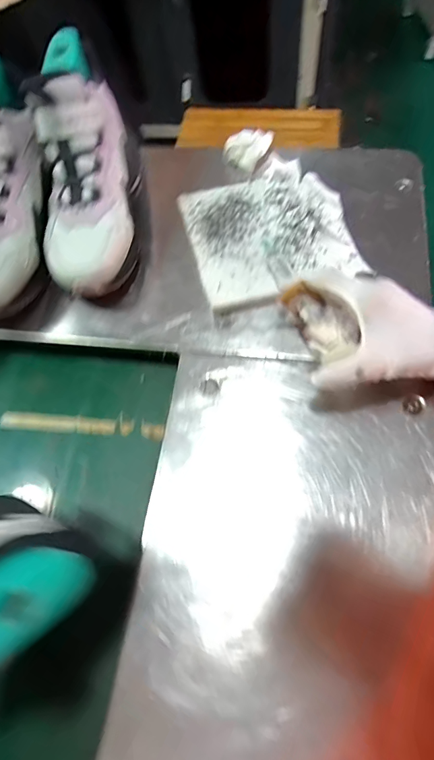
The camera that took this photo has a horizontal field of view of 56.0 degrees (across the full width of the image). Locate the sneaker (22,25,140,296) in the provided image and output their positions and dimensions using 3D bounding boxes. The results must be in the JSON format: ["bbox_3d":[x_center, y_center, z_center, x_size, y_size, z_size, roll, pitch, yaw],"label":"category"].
[{"bbox_3d":[-0.135,-0.210,0.400,0.094,0.109,0.246,-2,96,1],"label":"sneaker"}]

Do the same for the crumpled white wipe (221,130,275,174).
[{"bbox_3d":[0.036,-0.285,0.499,0.050,0.022,0.047,23,71,10],"label":"crumpled white wipe"}]

